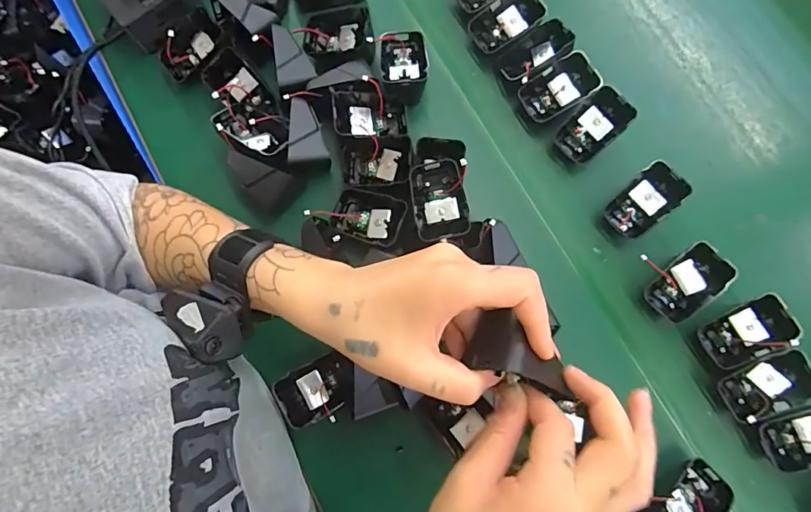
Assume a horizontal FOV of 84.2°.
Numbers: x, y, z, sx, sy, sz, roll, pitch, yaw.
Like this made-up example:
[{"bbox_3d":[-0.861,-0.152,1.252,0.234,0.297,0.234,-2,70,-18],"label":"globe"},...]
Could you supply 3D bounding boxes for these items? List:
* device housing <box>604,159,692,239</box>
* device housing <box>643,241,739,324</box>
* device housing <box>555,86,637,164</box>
[{"bbox_3d":[0.219,-0.049,0.408,0.068,0.014,0.041,-46,77,18],"label":"device housing"},{"bbox_3d":[0.248,0.025,0.394,0.068,0.012,0.043,-46,76,18],"label":"device housing"},{"bbox_3d":[0.177,-0.121,0.424,0.042,0.014,0.067,45,116,5],"label":"device housing"}]

